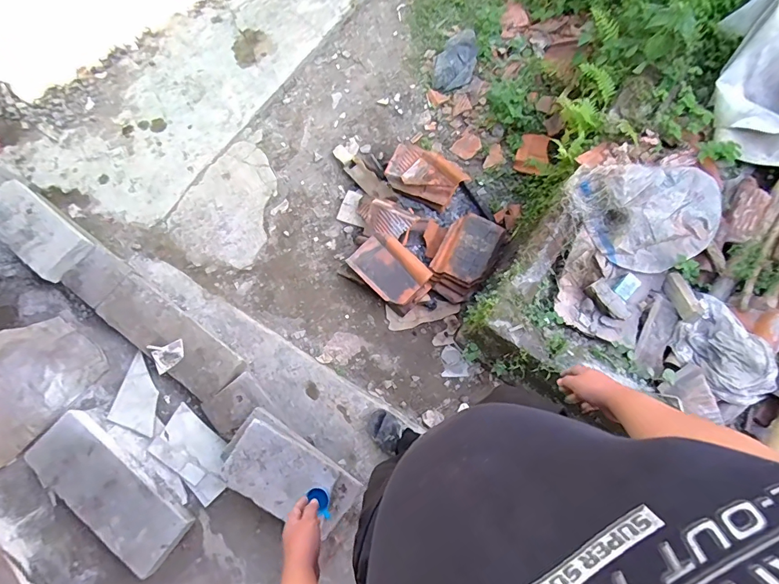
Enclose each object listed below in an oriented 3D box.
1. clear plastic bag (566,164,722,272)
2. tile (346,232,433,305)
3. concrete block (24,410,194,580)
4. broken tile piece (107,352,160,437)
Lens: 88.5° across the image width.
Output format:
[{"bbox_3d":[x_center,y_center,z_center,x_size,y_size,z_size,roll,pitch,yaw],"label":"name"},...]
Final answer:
[{"bbox_3d":[0.873,-0.267,1.337,0.503,0.074,0.371,-5,73,0],"label":"clear plastic bag"},{"bbox_3d":[0.002,-0.095,1.600,0.209,0.036,0.284,-45,94,-6],"label":"tile"},{"bbox_3d":[-0.972,0.679,1.383,0.620,0.094,0.225,34,77,11],"label":"concrete block"},{"bbox_3d":[-0.935,0.388,1.516,0.195,0.027,0.249,15,74,6],"label":"broken tile piece"}]

